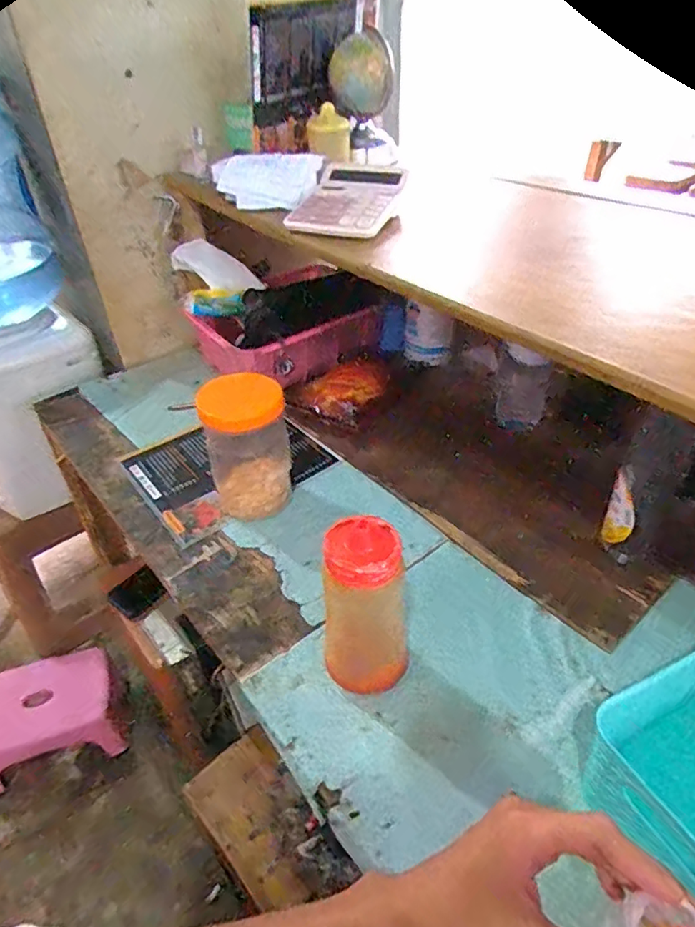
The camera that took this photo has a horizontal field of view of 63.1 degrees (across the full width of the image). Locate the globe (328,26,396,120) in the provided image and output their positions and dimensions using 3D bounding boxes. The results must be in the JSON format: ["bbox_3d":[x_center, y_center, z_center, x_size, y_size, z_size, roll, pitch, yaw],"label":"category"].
[{"bbox_3d":[0.025,-0.608,0.886,0.095,0.110,0.107,1,40,6],"label":"globe"}]

